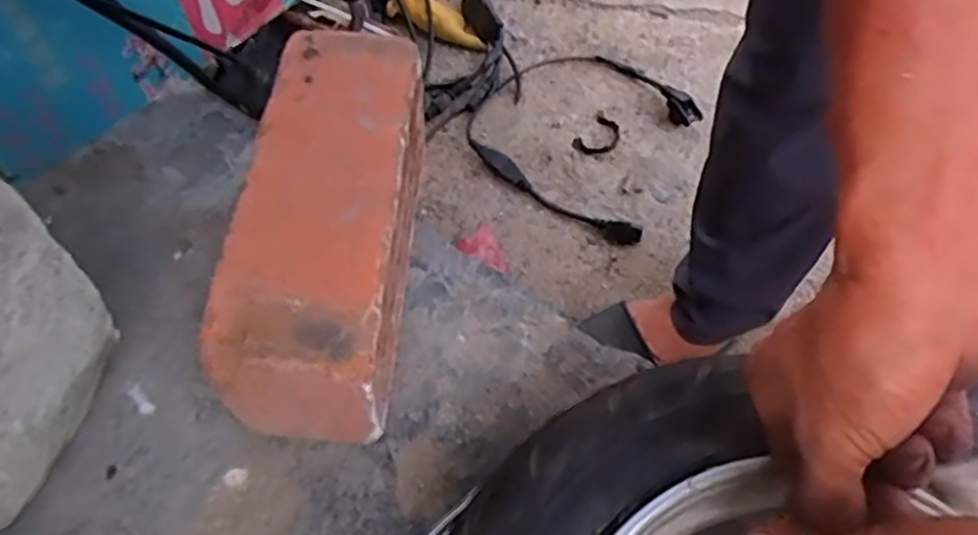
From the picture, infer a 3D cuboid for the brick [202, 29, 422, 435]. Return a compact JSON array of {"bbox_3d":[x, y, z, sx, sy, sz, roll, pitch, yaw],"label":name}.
[{"bbox_3d":[-0.091,-0.016,0.438,0.088,0.115,0.242,5,59,1],"label":"brick"}]

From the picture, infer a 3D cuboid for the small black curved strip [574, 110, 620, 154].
[{"bbox_3d":[0.163,-0.193,1.053,0.053,0.008,0.074,35,64,17],"label":"small black curved strip"}]

